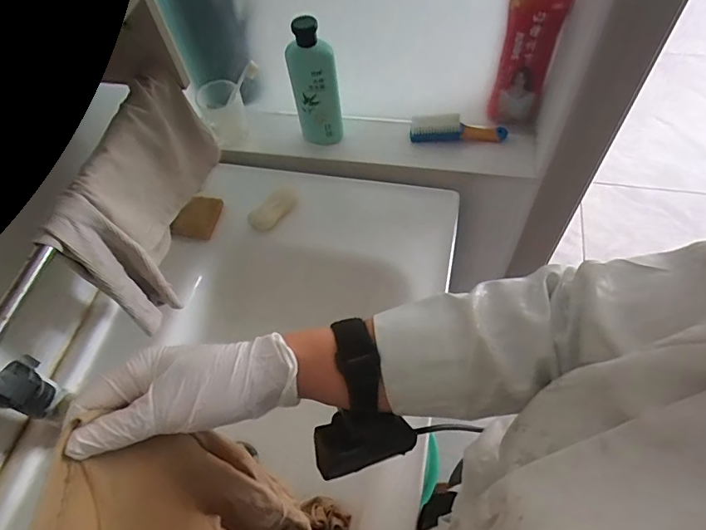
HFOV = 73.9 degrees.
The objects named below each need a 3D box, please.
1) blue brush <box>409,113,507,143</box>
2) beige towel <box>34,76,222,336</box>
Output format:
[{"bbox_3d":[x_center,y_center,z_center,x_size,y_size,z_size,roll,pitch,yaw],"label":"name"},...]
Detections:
[{"bbox_3d":[0.175,-0.226,0.786,0.157,0.038,0.048,9,59,10],"label":"blue brush"},{"bbox_3d":[-0.242,-0.081,0.566,0.049,0.170,0.255,7,59,9],"label":"beige towel"}]

